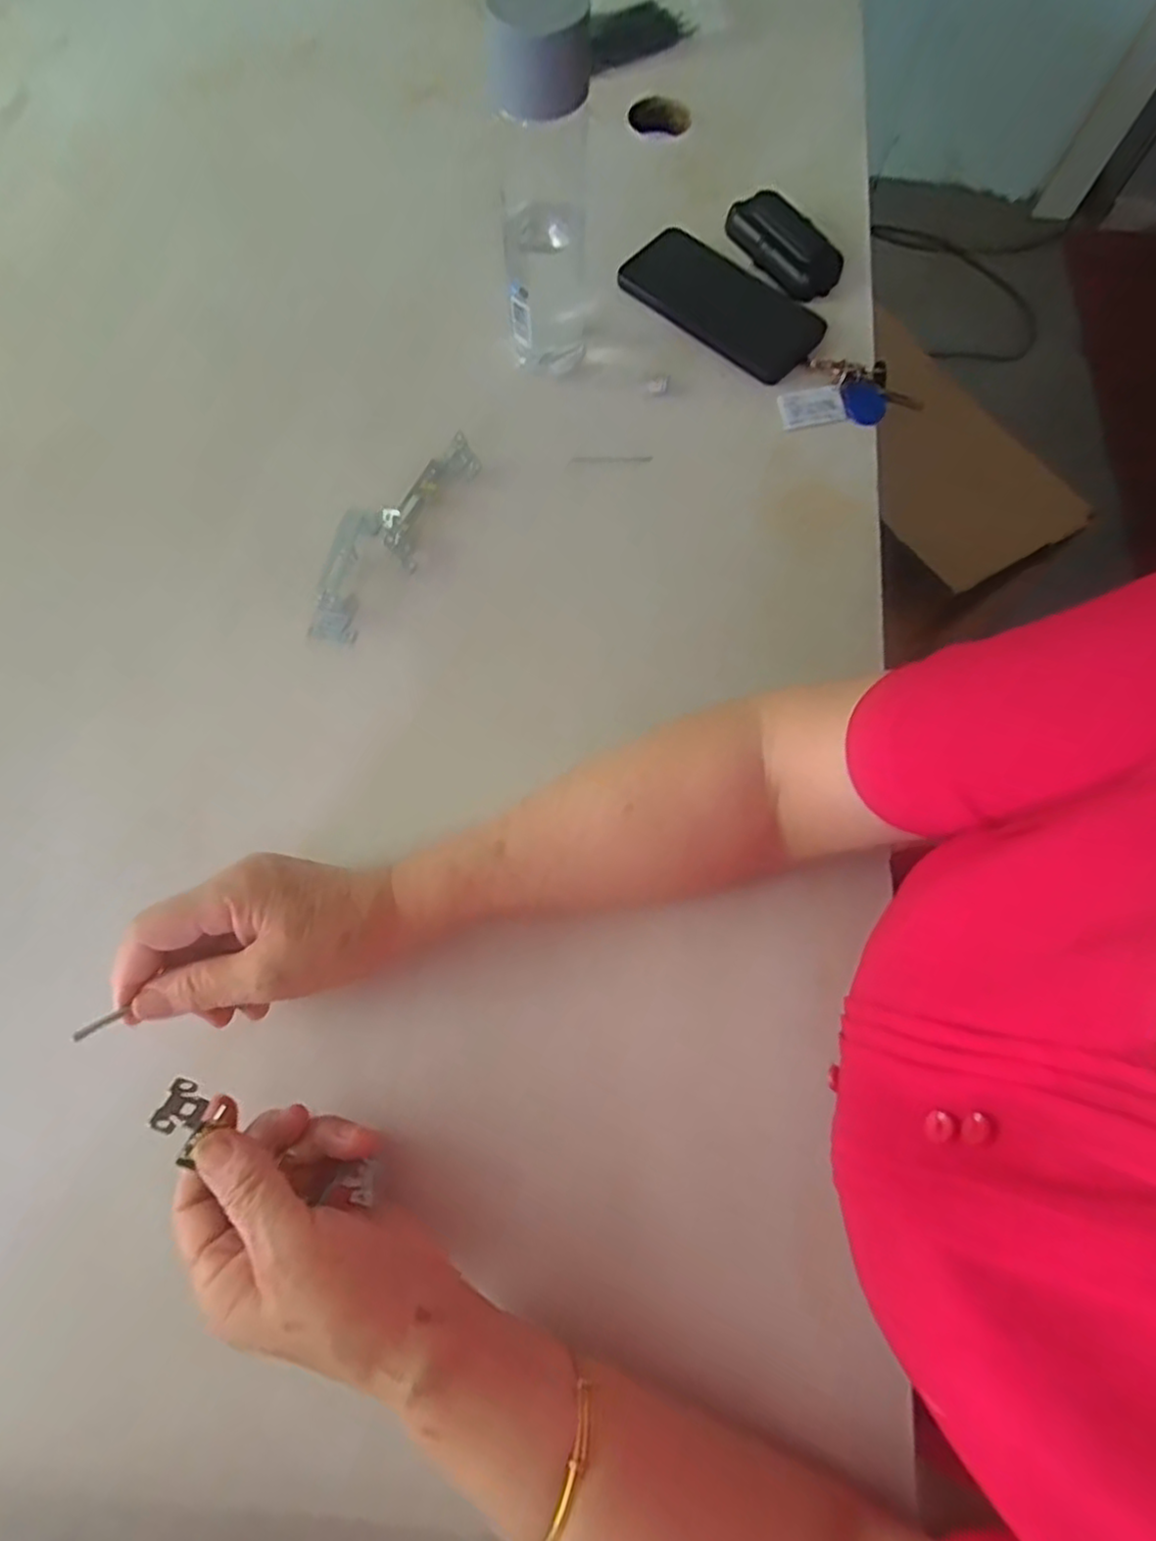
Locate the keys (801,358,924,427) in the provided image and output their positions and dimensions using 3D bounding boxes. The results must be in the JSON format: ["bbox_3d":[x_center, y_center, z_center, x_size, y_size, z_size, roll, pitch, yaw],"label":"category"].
[{"bbox_3d":[0.223,-0.303,0.514,0.045,0.017,0.085,-36,76,-12],"label":"keys"}]

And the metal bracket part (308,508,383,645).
[{"bbox_3d":[-0.158,-0.134,0.443,0.031,0.017,0.092,13,85,5],"label":"metal bracket part"}]

